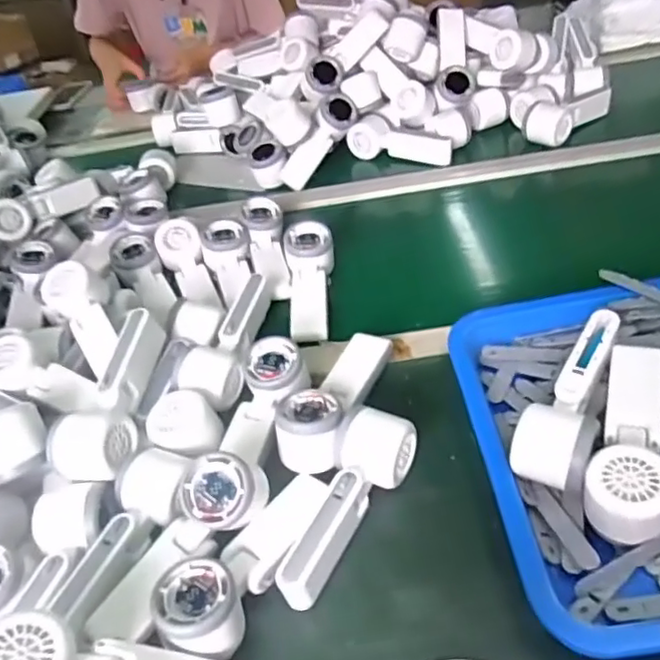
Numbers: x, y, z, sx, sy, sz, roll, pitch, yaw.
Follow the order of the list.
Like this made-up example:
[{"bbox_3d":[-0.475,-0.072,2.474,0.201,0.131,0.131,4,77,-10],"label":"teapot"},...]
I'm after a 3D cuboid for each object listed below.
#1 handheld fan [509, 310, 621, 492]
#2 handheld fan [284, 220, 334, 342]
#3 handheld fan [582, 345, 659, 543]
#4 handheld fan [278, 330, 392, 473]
[{"bbox_3d":[0.199,0.055,0.496,0.053,0.053,0.167,17,48,30],"label":"handheld fan"},{"bbox_3d":[-0.021,-0.061,0.700,0.056,0.038,0.161,-8,46,0],"label":"handheld fan"},{"bbox_3d":[0.232,0.086,0.463,0.058,0.053,0.173,12,45,25],"label":"handheld fan"},{"bbox_3d":[0.004,0.055,0.564,0.055,0.048,0.161,9,44,23],"label":"handheld fan"}]

